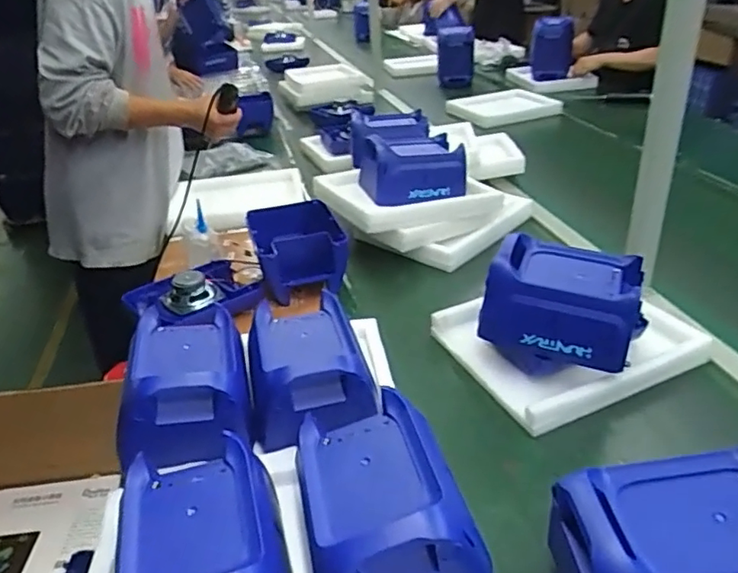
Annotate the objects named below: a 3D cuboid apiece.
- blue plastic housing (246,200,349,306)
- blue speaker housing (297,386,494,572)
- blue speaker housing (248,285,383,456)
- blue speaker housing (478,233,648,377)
[{"bbox_3d":[-0.146,-0.082,1.159,0.174,0.103,0.182,-9,32,-12],"label":"blue plastic housing"},{"bbox_3d":[0.015,0.224,0.605,0.164,0.124,0.212,-9,32,-10],"label":"blue speaker housing"},{"bbox_3d":[-0.083,0.110,0.831,0.152,0.100,0.227,-7,32,-7],"label":"blue speaker housing"},{"bbox_3d":[0.296,0.030,0.882,0.222,0.139,0.150,11,34,21],"label":"blue speaker housing"}]

